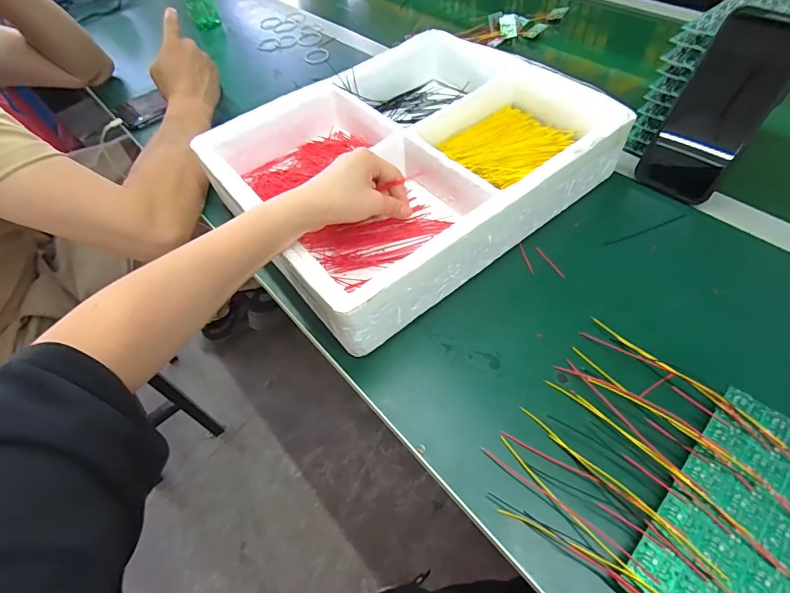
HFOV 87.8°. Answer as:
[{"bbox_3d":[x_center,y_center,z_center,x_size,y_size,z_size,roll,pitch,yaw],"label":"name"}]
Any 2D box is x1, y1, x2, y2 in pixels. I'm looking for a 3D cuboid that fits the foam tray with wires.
[{"bbox_3d":[0.018,-0.158,0.471,0.377,0.077,0.303,-35,59,-18],"label":"foam tray with wires"}]

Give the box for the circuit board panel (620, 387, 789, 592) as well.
[{"bbox_3d":[0.235,0.152,0.265,0.171,0.015,0.104,-40,61,-21],"label":"circuit board panel"}]

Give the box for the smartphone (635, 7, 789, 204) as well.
[{"bbox_3d":[0.319,-0.181,0.408,0.079,0.165,0.012,39,44,27],"label":"smartphone"}]

